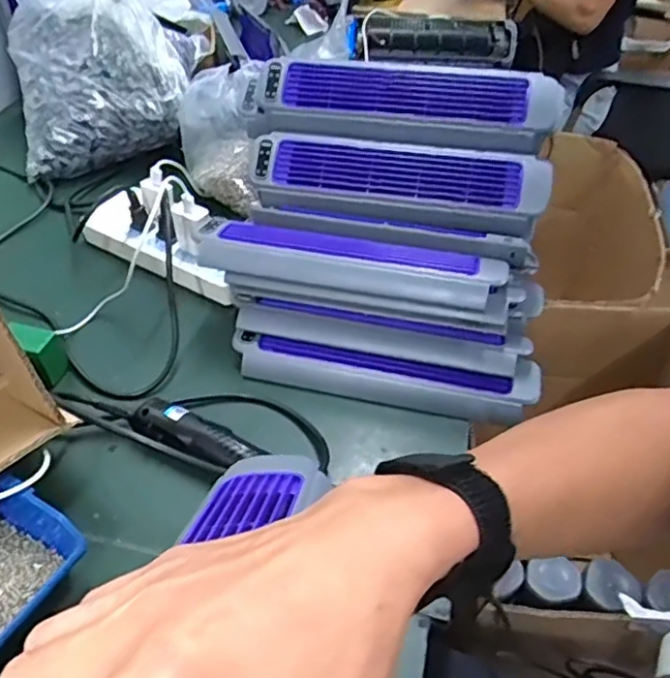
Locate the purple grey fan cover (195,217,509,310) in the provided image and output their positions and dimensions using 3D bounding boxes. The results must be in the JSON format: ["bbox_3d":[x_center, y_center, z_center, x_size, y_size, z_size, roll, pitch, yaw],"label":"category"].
[{"bbox_3d":[0.014,-0.071,0.605,0.288,0.042,0.065,9,47,8],"label":"purple grey fan cover"}]

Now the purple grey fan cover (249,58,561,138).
[{"bbox_3d":[0.073,-0.244,0.655,0.305,0.076,0.048,13,6,11],"label":"purple grey fan cover"}]

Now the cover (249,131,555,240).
[{"bbox_3d":[0.061,-0.158,0.641,0.295,0.035,0.083,10,90,8],"label":"cover"}]

